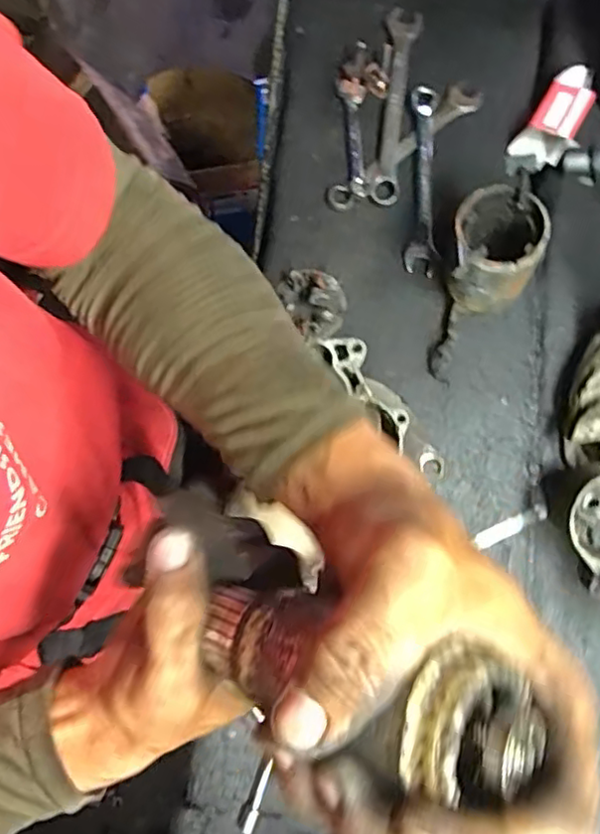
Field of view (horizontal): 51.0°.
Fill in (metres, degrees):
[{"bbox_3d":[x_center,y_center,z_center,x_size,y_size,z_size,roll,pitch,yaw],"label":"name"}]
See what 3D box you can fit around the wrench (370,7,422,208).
[{"bbox_3d":[0.098,-0.328,0.662,0.037,0.017,0.226,9,79,0],"label":"wrench"}]

